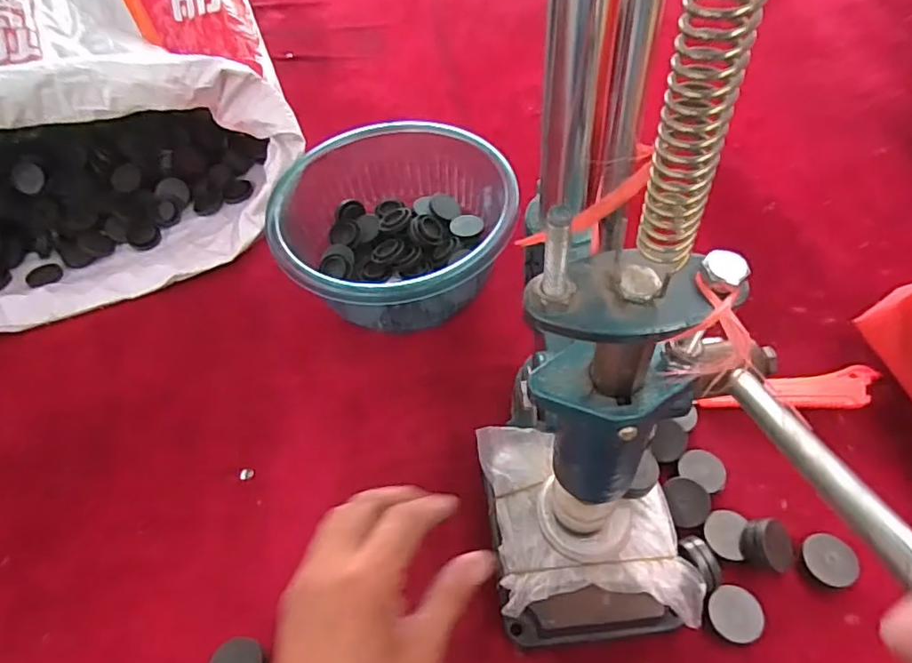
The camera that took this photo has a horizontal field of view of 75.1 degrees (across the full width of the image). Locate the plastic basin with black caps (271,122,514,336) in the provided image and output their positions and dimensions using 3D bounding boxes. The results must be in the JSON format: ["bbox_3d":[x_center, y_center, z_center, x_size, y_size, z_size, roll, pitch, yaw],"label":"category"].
[{"bbox_3d":[-0.064,-0.096,0.549,0.206,0.087,0.188,-2,54,3],"label":"plastic basin with black caps"}]

